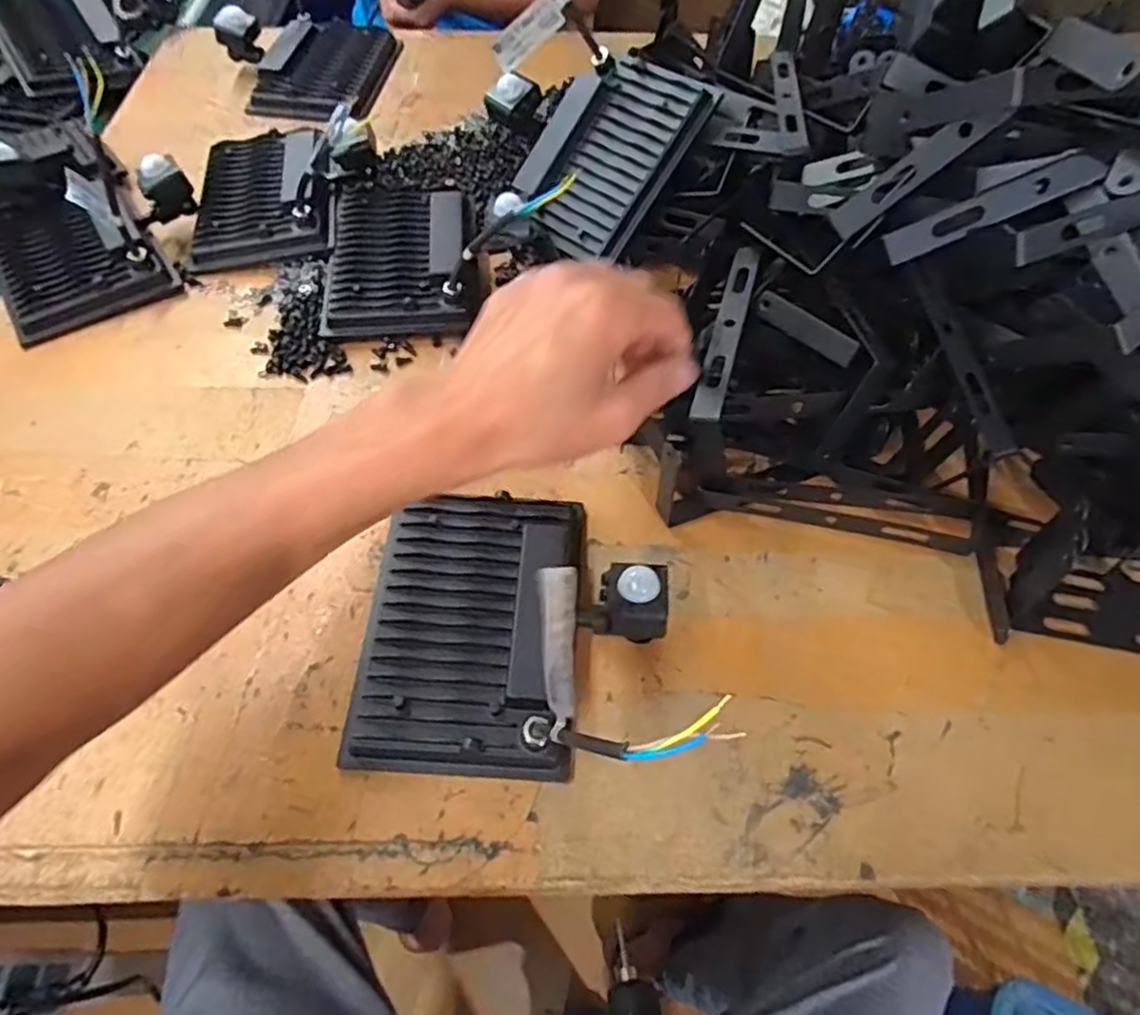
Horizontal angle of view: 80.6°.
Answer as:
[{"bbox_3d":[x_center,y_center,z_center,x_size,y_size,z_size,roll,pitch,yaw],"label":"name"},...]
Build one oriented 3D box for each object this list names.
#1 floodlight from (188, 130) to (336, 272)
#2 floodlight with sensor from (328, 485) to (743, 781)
[{"bbox_3d":[-0.284,-0.301,0.617,0.125,0.059,0.171,-6,59,-4],"label":"floodlight"},{"bbox_3d":[-0.029,0.062,0.401,0.200,0.048,0.179,-4,59,-3],"label":"floodlight with sensor"}]

